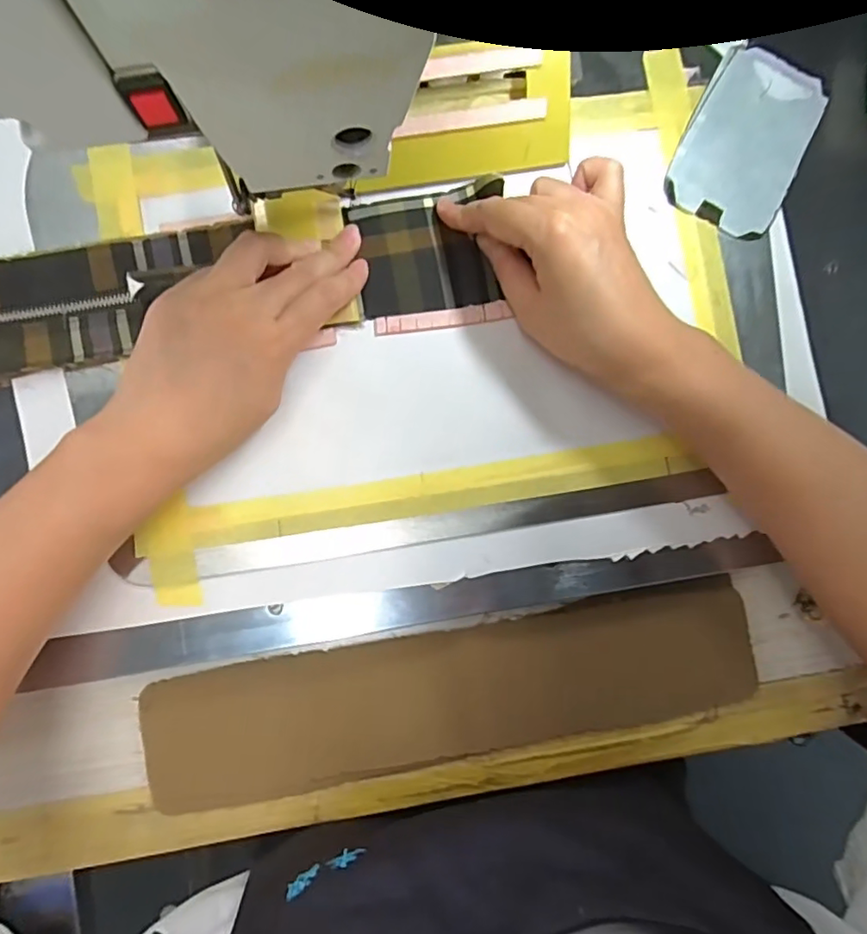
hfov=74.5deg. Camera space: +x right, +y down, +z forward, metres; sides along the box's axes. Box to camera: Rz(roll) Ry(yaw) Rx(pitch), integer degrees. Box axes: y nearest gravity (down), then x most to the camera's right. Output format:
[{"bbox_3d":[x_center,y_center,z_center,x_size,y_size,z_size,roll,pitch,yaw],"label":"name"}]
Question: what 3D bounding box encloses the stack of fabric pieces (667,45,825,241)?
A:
[{"bbox_3d":[0.196,-0.204,0.357,0.072,0.004,0.115,27,86,-1],"label":"stack of fabric pieces"}]

